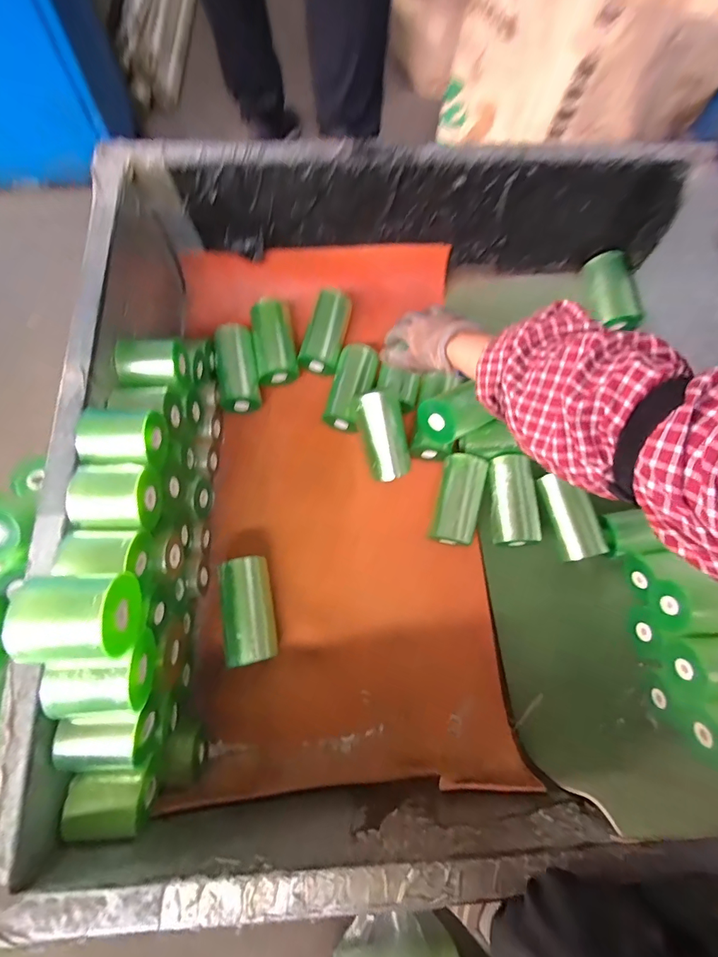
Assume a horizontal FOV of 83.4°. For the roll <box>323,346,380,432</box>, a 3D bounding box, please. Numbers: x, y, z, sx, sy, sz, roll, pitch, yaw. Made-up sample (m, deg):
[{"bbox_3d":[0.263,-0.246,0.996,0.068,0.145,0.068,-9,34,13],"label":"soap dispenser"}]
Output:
[{"bbox_3d":[-0.010,-0.136,0.610,0.057,0.063,0.125,16,64,5],"label":"roll"}]

